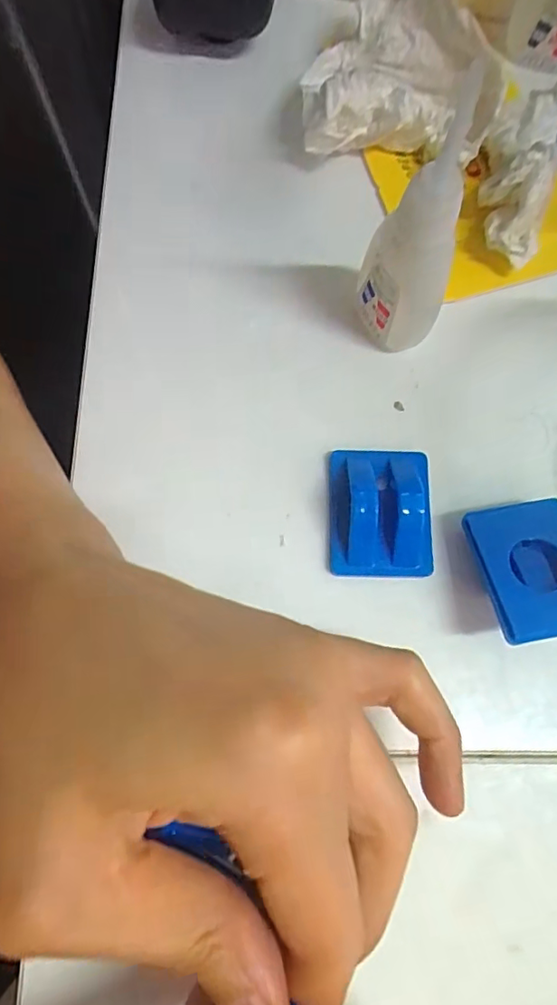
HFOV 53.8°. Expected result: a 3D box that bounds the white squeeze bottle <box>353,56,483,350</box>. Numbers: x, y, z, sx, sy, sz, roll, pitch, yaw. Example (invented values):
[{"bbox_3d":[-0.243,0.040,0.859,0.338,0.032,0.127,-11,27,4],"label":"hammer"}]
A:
[{"bbox_3d":[0.042,-0.080,0.167,0.026,0.088,0.022,9,76,1],"label":"white squeeze bottle"}]

